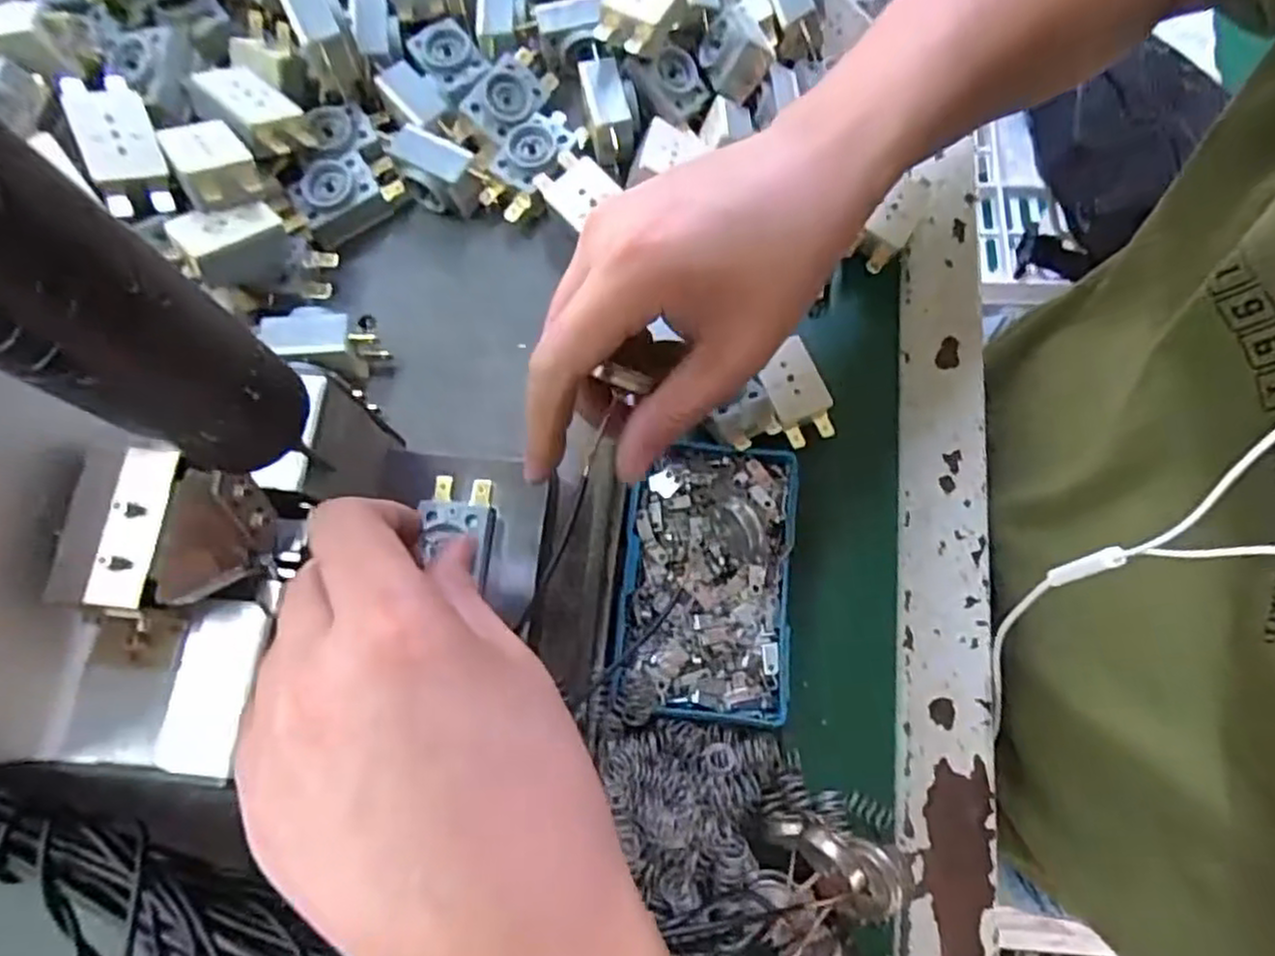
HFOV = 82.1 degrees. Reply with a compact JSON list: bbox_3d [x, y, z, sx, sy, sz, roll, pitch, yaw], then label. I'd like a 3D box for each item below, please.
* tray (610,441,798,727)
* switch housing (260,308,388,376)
[{"bbox_3d":[0.029,0.041,0.303,0.070,0.028,0.112,5,74,2],"label":"tray"},{"bbox_3d":[-0.133,-0.057,0.311,0.047,0.023,0.021,6,74,3],"label":"switch housing"}]

